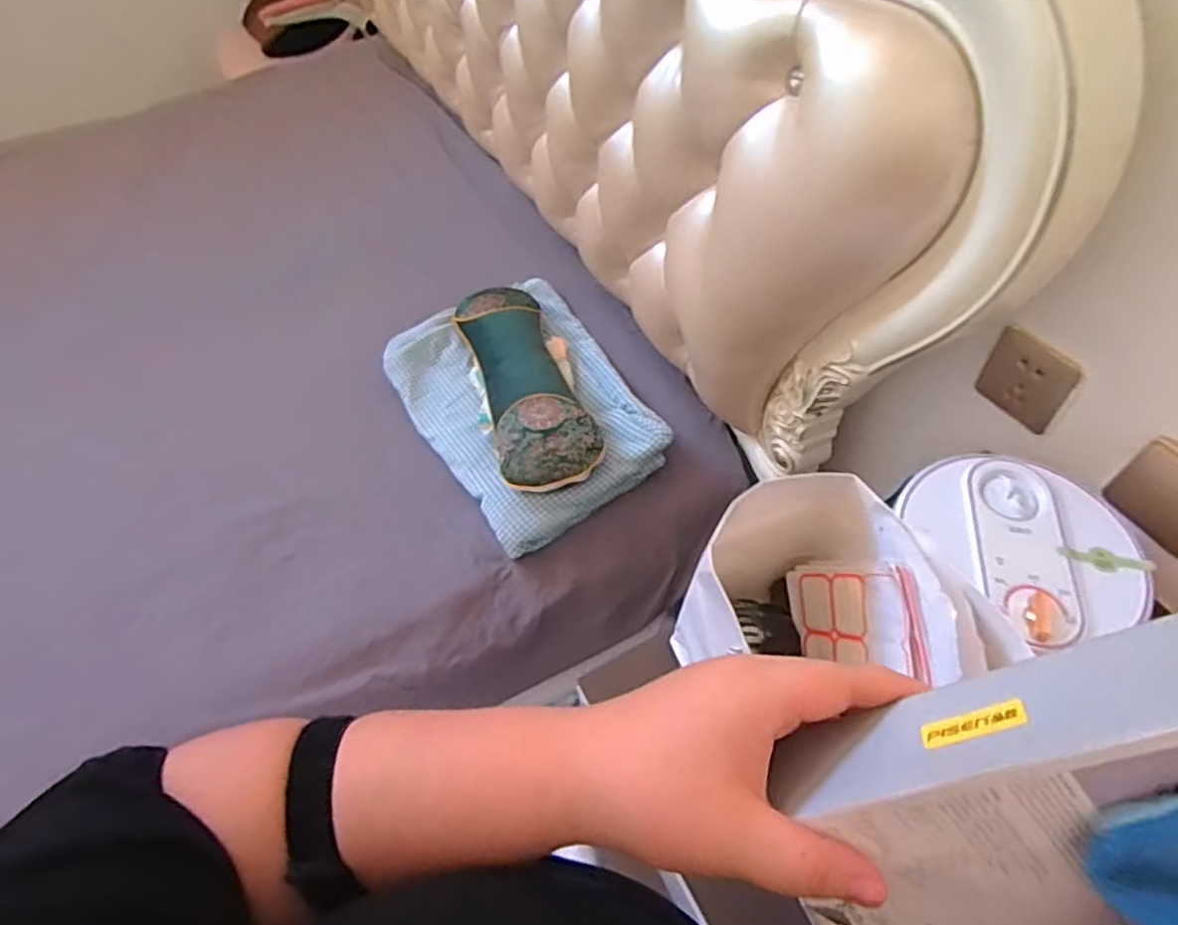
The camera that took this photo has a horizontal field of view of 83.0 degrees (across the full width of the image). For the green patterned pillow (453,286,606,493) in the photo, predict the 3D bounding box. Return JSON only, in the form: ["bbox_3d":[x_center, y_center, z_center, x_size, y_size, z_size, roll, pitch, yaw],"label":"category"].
[{"bbox_3d":[-0.102,-0.139,0.984,0.140,0.079,0.412,-16,55,-8],"label":"green patterned pillow"}]

